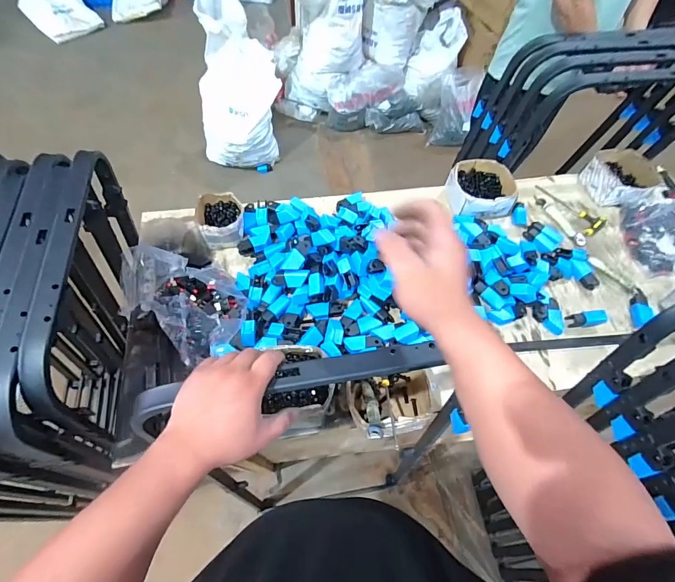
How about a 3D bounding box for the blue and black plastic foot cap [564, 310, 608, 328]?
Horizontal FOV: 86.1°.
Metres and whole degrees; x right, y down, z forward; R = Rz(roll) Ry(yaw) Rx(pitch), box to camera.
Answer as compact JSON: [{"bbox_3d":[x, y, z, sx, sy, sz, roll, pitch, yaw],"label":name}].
[{"bbox_3d":[0.566,0.066,0.823,0.087,0.038,0.026,-8,61,-7],"label":"blue and black plastic foot cap"}]

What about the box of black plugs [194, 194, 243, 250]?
[{"bbox_3d":[-0.287,-0.175,0.900,0.107,0.070,0.135,-9,61,-7],"label":"box of black plugs"}]

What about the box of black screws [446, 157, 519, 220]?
[{"bbox_3d":[0.389,-0.274,0.992,0.167,0.076,0.168,-8,61,-6],"label":"box of black screws"}]

